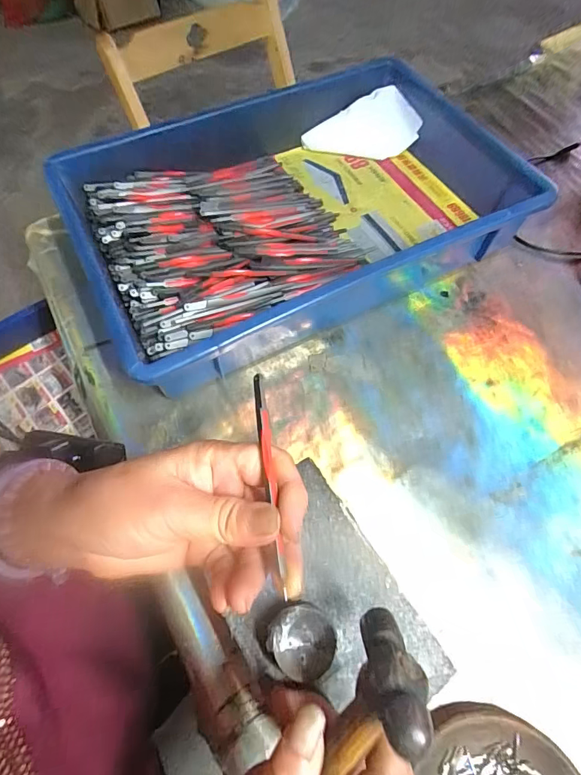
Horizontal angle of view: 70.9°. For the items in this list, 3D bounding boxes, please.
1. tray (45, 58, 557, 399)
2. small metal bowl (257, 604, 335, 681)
[{"bbox_3d":[0.003,-0.187,0.426,0.444,0.074,0.283,-26,66,-13],"label":"tray"},{"bbox_3d":[0.005,0.139,0.227,0.038,0.021,0.034,41,70,18],"label":"small metal bowl"}]

